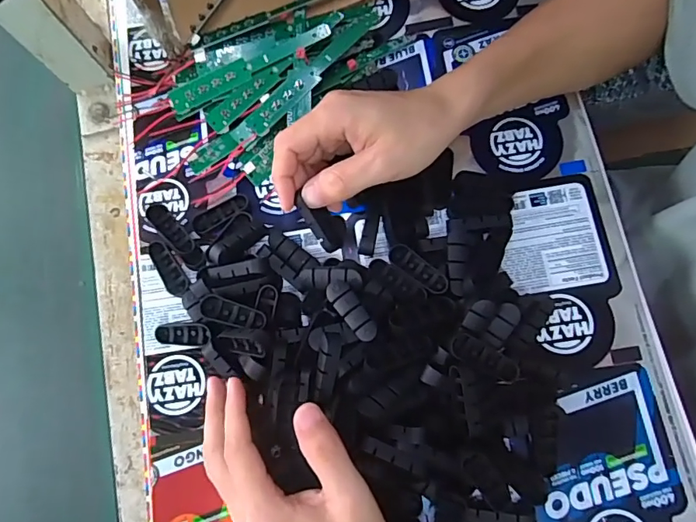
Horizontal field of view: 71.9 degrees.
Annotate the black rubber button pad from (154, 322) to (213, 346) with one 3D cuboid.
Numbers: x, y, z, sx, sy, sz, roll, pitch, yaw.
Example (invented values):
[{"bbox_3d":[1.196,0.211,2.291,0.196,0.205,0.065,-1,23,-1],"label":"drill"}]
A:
[{"bbox_3d":[-0.121,0.054,0.354,0.045,0.007,0.016,-3,79,15],"label":"black rubber button pad"}]

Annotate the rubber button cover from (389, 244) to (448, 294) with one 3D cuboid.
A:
[{"bbox_3d":[0.050,0.006,0.346,0.047,0.012,0.016,39,82,12],"label":"rubber button cover"}]

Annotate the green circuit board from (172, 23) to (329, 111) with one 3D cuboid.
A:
[{"bbox_3d":[-0.081,-0.160,0.393,0.140,0.004,0.020,-25,92,2],"label":"green circuit board"}]

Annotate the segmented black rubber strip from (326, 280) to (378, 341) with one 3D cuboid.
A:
[{"bbox_3d":[0.002,0.033,0.322,0.015,0.006,0.047,-35,69,-7],"label":"segmented black rubber strip"}]

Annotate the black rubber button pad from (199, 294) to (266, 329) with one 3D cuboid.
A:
[{"bbox_3d":[-0.081,0.035,0.339,0.047,0.007,0.020,14,64,4],"label":"black rubber button pad"}]

